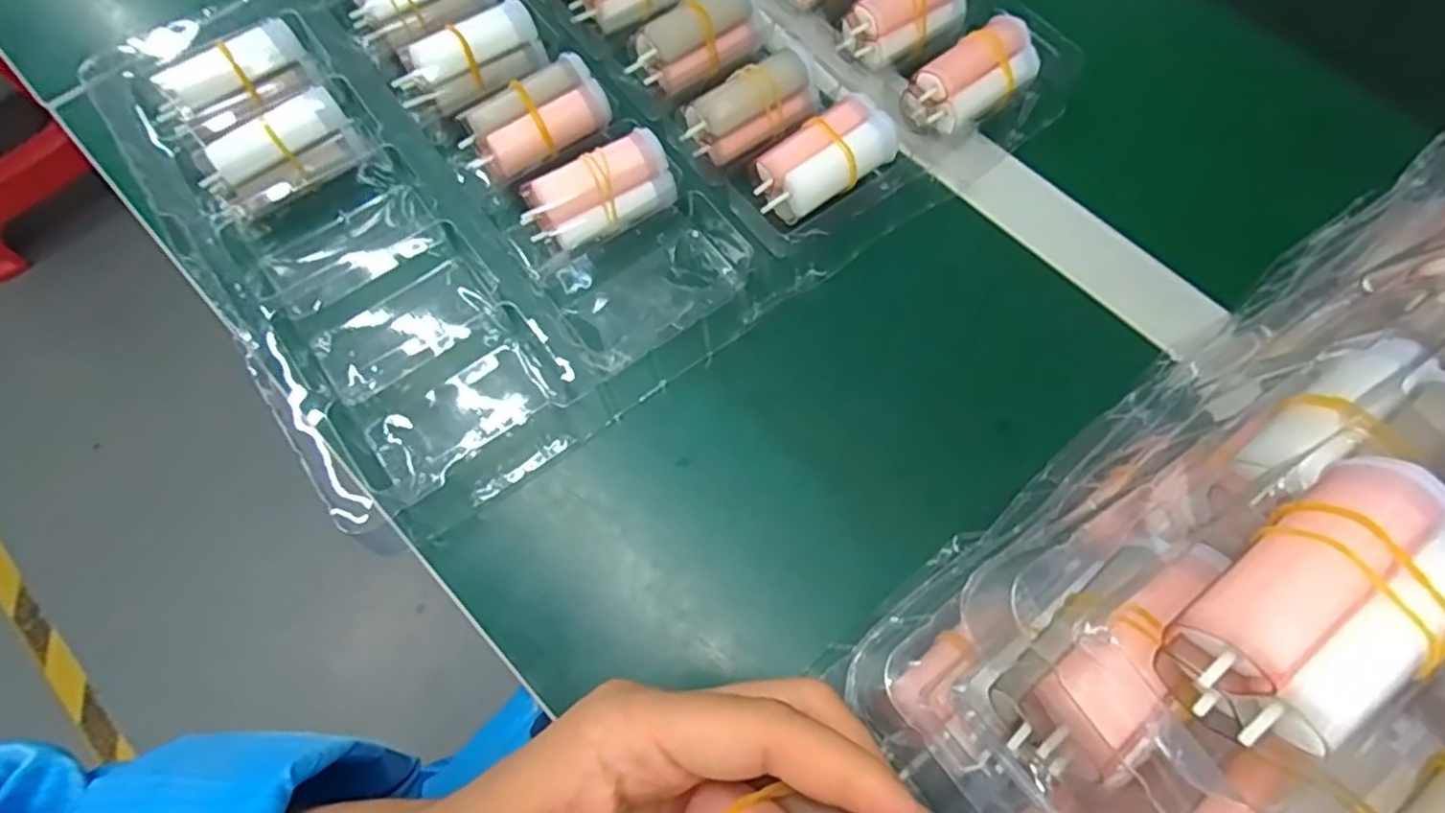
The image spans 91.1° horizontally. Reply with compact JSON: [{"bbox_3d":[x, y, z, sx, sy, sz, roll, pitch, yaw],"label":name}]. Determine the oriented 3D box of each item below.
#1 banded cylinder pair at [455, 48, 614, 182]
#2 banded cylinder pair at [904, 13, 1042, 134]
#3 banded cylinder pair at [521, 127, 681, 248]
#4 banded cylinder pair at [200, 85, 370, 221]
[{"bbox_3d":[-0.085,-0.130,0.327,0.067,0.025,0.034,-38,73,-15],"label":"banded cylinder pair"},{"bbox_3d":[0.125,-0.160,0.350,0.068,0.026,0.035,-38,73,-15],"label":"banded cylinder pair"},{"bbox_3d":[-0.055,-0.094,0.321,0.067,0.028,0.028,-27,70,-11],"label":"banded cylinder pair"},{"bbox_3d":[-0.191,-0.109,0.311,0.063,0.031,0.023,-30,71,-12],"label":"banded cylinder pair"}]

